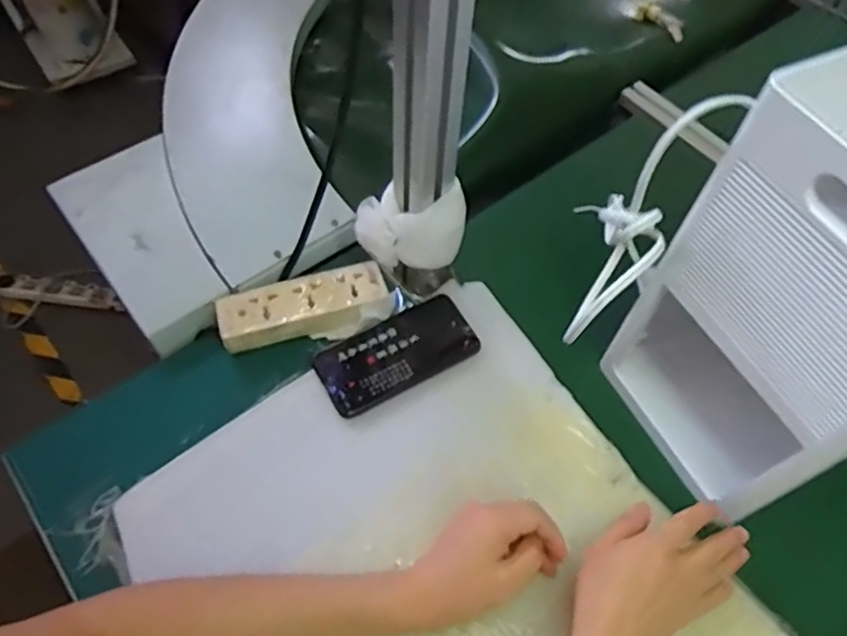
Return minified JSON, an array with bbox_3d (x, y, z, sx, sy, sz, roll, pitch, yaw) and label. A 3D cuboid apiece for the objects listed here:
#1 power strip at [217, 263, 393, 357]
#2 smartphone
[{"bbox_3d":[-0.123,-0.015,0.652,0.166,0.027,0.058,-17,60,-13],"label":"power strip"},{"bbox_3d":[-0.027,0.034,0.632,0.155,0.012,0.077,-25,62,-17],"label":"smartphone"}]

